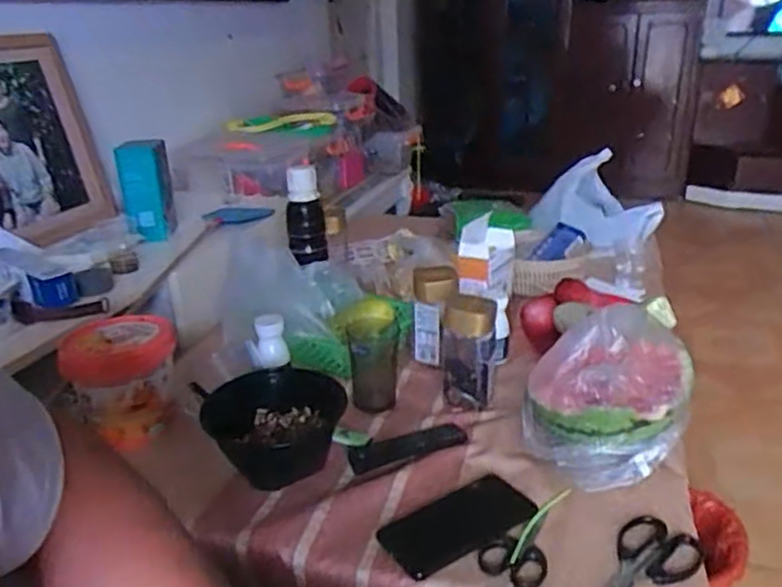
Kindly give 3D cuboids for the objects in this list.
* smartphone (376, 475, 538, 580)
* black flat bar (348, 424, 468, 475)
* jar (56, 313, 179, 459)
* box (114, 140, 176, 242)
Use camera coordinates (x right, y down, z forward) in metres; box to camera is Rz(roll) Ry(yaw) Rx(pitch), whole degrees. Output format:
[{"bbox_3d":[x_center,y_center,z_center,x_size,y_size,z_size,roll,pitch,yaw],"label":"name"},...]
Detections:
[{"bbox_3d":[0.070,0.237,0.688,0.162,0.005,0.081,-16,27,-29],"label":"smartphone"},{"bbox_3d":[0.021,0.184,0.806,0.149,0.014,0.047,-11,25,-21],"label":"black flat bar"},{"bbox_3d":[-0.342,0.112,0.847,0.129,0.128,0.132,-2,23,1],"label":"jar"},{"bbox_3d":[-0.464,-0.184,1.259,0.091,0.203,0.055,-9,24,-16],"label":"box"}]

